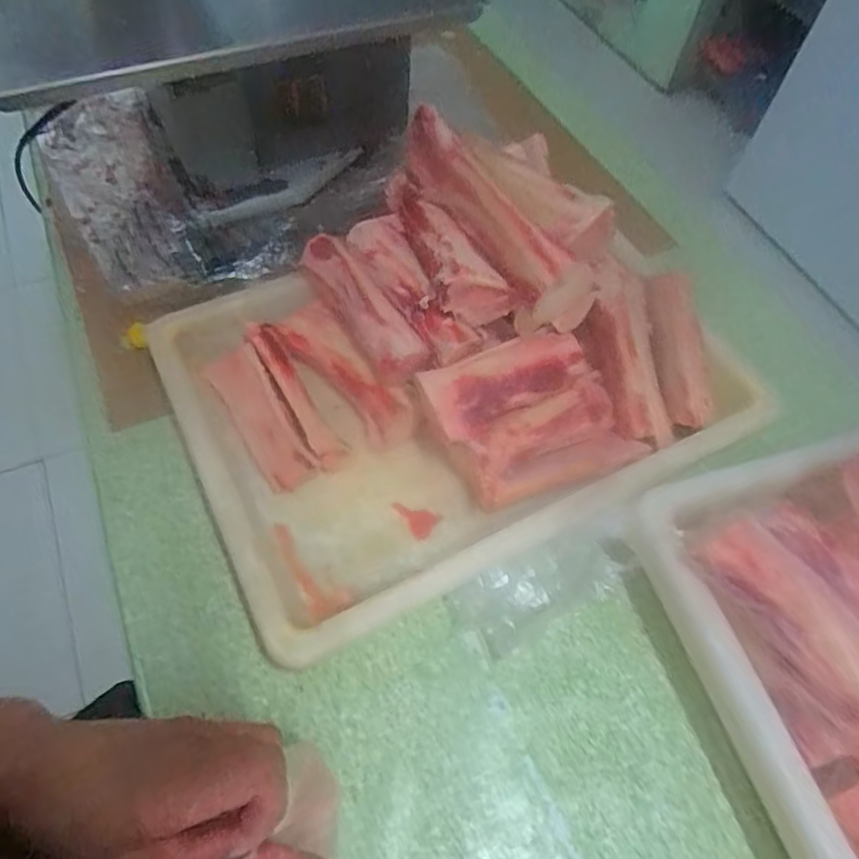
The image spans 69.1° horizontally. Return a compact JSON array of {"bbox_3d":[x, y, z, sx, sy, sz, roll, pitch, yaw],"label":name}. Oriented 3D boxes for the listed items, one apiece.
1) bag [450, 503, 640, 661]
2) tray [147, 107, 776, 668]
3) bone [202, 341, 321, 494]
[{"bbox_3d":[0.118,0.147,0.616,0.190,0.056,0.083,-23,64,-15],"label":"bag"},{"bbox_3d":[0.028,-0.087,0.658,0.573,0.211,0.420,-23,64,-15],"label":"tray"},{"bbox_3d":[-0.193,-0.015,0.709,0.057,0.029,0.184,-27,65,-17],"label":"bone"}]

